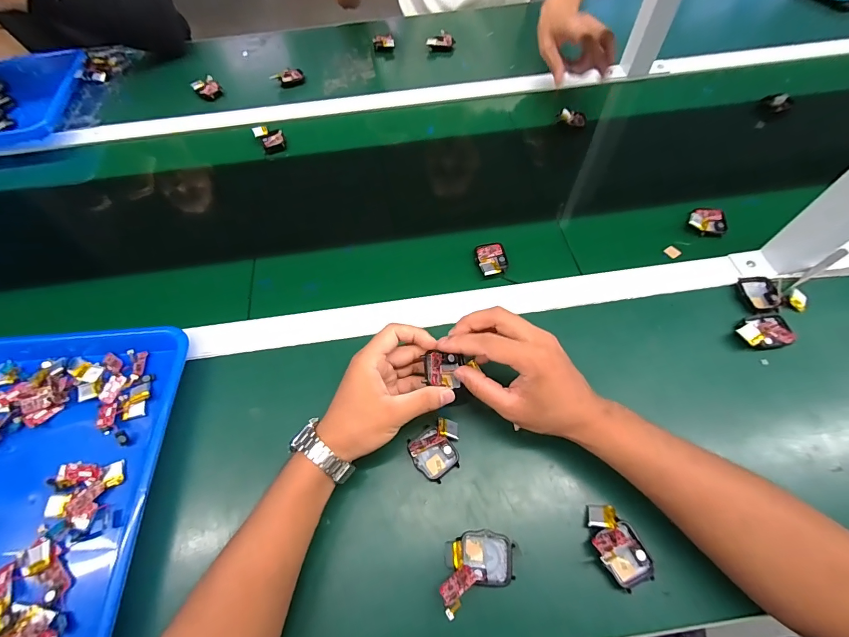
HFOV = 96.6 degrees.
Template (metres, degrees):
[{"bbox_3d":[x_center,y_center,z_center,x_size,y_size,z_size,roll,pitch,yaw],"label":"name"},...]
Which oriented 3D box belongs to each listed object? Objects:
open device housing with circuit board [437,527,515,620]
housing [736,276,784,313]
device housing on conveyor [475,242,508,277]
[{"bbox_3d":[0.043,0.206,0.318,0.067,0.022,0.046,-19,61,-7],"label":"open device housing with circuit board"},{"bbox_3d":[0.387,-0.029,0.437,0.036,0.012,0.046,-8,61,-1],"label":"housing"},{"bbox_3d":[0.086,-0.075,0.481,0.038,0.013,0.054,-12,61,-3],"label":"device housing on conveyor"}]

